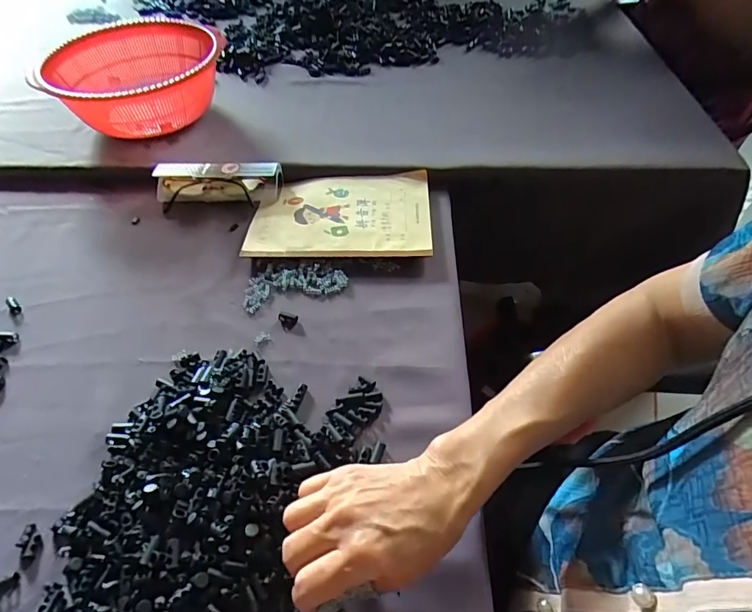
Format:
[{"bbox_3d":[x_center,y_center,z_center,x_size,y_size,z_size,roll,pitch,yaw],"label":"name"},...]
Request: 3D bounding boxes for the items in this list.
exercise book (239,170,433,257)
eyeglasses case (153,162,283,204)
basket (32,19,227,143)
[{"bbox_3d":[-0.040,-0.106,0.530,0.201,0.015,0.135,-1,52,2],"label":"exercise book"},{"bbox_3d":[-0.195,-0.153,0.558,0.155,0.035,0.043,2,52,5],"label":"eyeglasses case"},{"bbox_3d":[-0.324,-0.303,0.635,0.213,0.098,0.215,13,53,12],"label":"basket"}]

